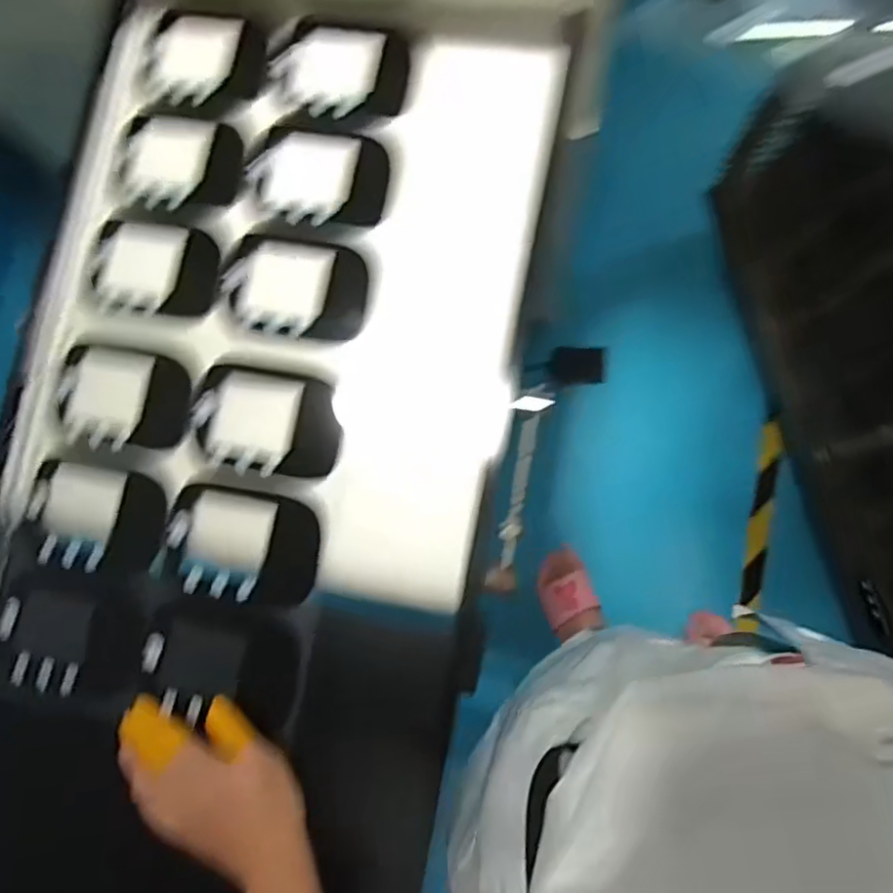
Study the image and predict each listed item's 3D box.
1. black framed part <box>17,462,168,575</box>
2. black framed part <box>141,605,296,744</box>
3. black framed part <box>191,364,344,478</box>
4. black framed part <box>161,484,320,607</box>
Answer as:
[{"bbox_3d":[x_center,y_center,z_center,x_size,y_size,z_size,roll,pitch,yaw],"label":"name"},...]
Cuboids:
[{"bbox_3d":[-0.298,0.060,0.554,0.131,0.025,0.090,6,84,12],"label":"black framed part"},{"bbox_3d":[-0.183,0.176,0.521,0.128,0.010,0.097,10,84,0],"label":"black framed part"},{"bbox_3d":[-0.149,-0.021,0.531,0.127,0.014,0.085,8,84,-1],"label":"black framed part"},{"bbox_3d":[-0.167,0.081,0.522,0.128,0.017,0.092,7,84,-1],"label":"black framed part"}]

